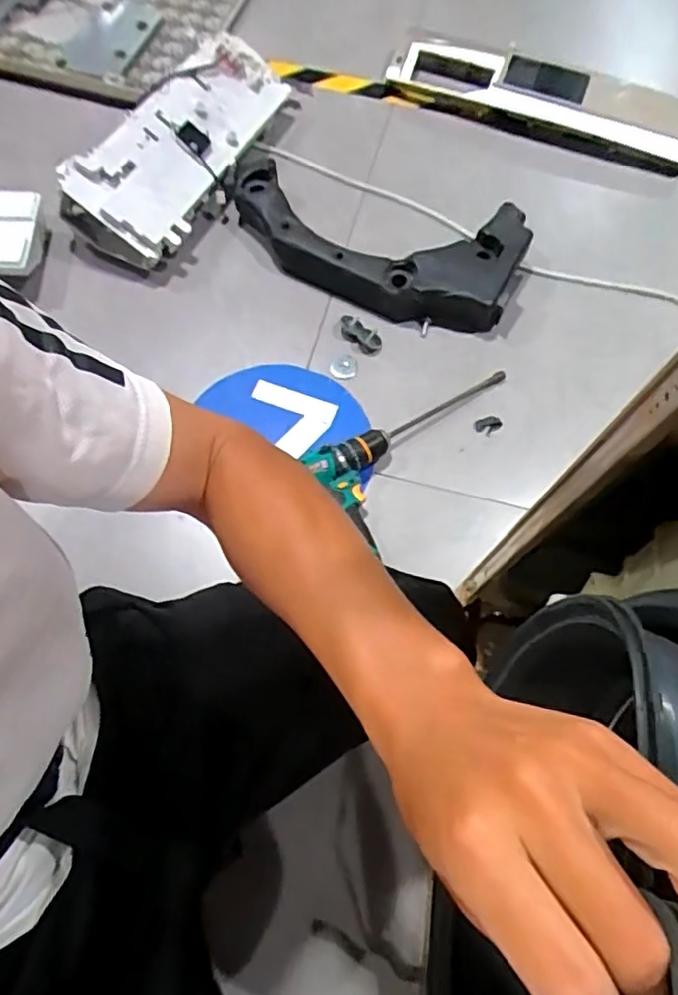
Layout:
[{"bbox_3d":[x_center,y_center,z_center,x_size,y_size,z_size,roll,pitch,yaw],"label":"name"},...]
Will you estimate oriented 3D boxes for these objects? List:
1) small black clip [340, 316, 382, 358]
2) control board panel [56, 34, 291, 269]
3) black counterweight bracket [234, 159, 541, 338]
[{"bbox_3d":[0.036,-0.262,1.026,0.079,0.019,0.045,41,72,13],"label":"small black clip"},{"bbox_3d":[-0.255,-0.593,1.058,0.200,0.092,0.445,37,70,-18],"label":"control board panel"},{"bbox_3d":[0.058,-0.410,1.036,0.475,0.078,0.201,11,68,2],"label":"black counterweight bracket"}]

